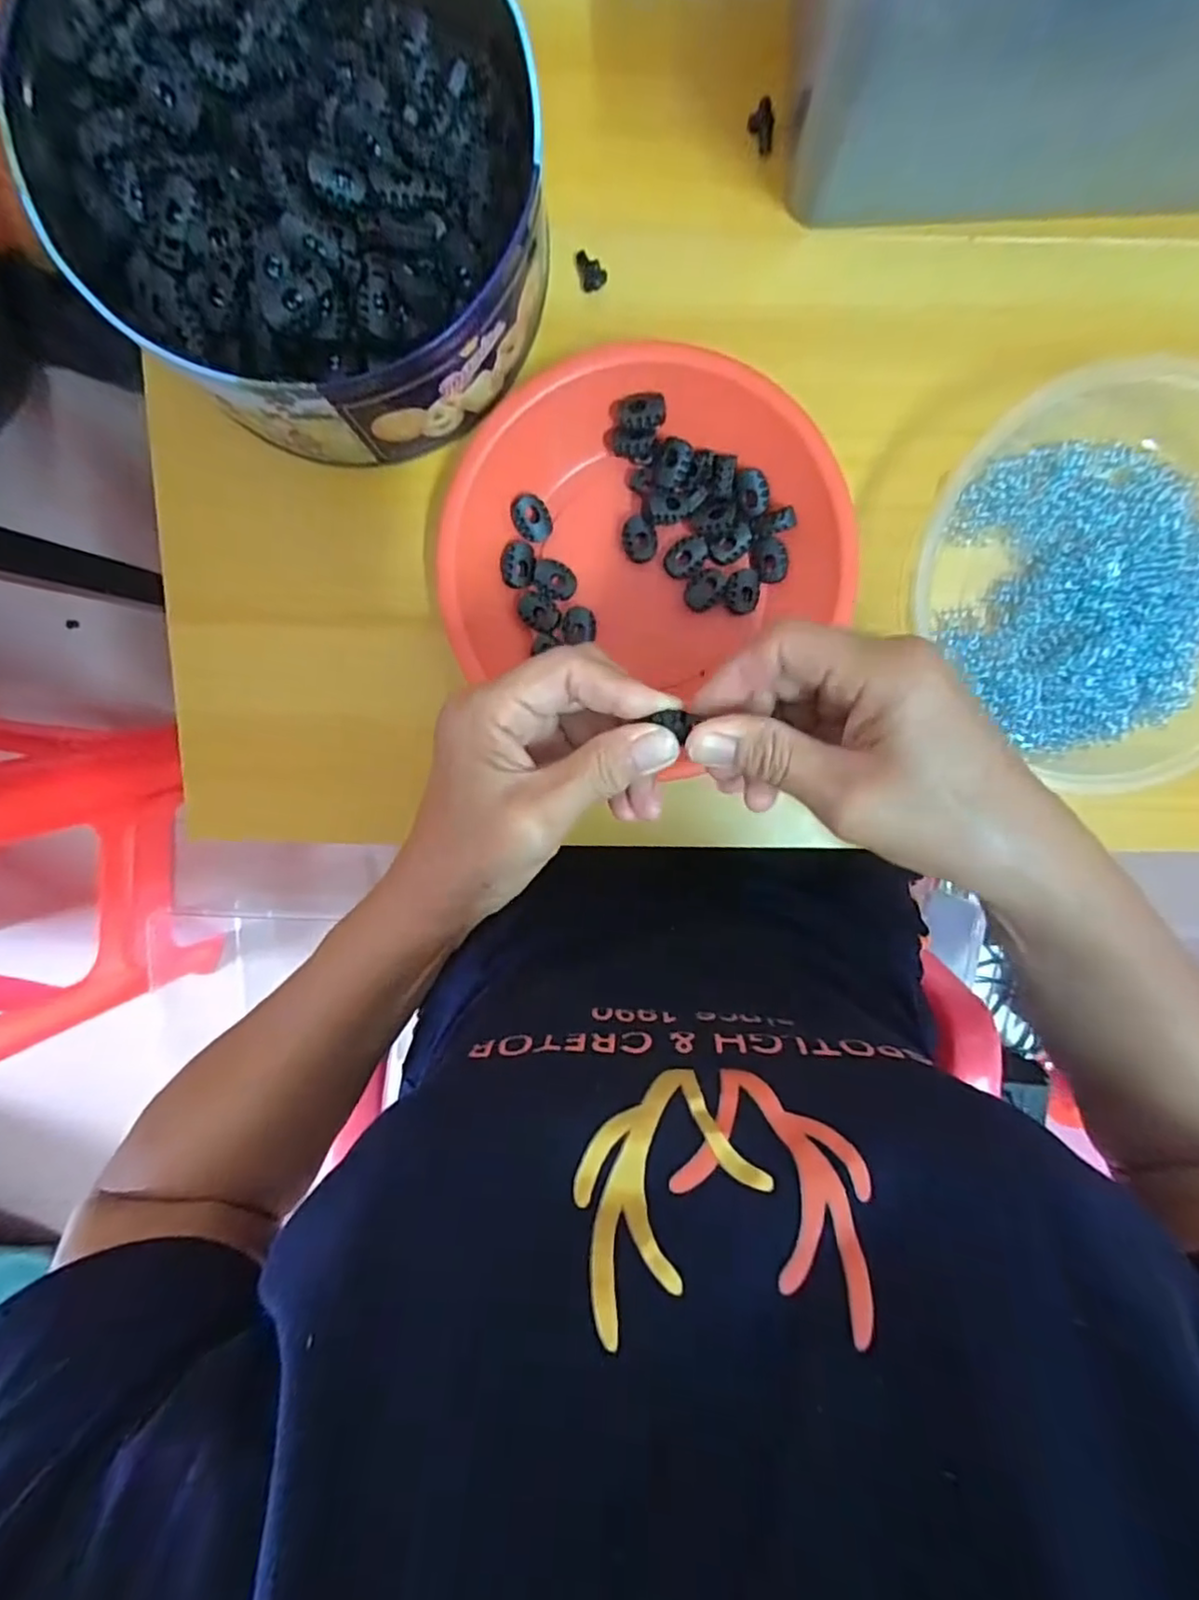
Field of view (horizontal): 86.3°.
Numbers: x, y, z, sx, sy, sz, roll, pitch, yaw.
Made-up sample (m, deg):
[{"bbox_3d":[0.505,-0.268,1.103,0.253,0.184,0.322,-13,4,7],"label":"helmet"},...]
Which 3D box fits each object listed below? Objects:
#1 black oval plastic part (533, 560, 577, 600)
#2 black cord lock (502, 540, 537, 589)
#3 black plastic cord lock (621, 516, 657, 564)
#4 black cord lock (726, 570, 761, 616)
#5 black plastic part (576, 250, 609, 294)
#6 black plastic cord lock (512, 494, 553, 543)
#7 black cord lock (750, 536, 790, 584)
[{"bbox_3d":[-0.023,-0.112,0.326,0.022,0.004,0.017,26,98,-4],"label":"black oval plastic part"},{"bbox_3d":[-0.041,-0.119,0.323,0.017,0.006,0.023,6,99,-1],"label":"black cord lock"},{"bbox_3d":[0.020,-0.130,0.321,0.017,0.005,0.021,7,99,-1],"label":"black plastic cord lock"},{"bbox_3d":[0.073,-0.107,0.327,0.018,0.004,0.022,7,99,-1],"label":"black cord lock"},{"bbox_3d":[-0.005,-0.250,0.304,0.017,0.005,0.011,39,97,-6],"label":"black plastic part"},{"bbox_3d":[-0.033,-0.140,0.319,0.018,0.004,0.023,-40,112,-2],"label":"black plastic cord lock"},{"bbox_3d":[0.086,-0.121,0.324,0.016,0.007,0.022,-18,99,3],"label":"black cord lock"}]

